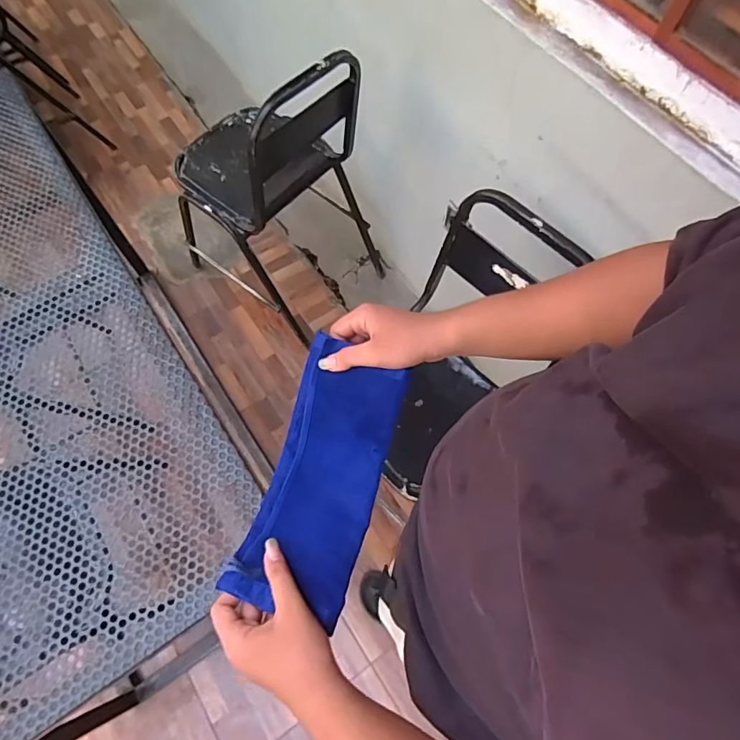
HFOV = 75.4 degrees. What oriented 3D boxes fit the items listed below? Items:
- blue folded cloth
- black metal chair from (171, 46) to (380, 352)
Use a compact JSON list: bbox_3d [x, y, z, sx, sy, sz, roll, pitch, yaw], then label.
[{"bbox_3d":[-0.050,0.110,0.507,0.118,0.092,0.255,12,70,5],"label":"blue folded cloth"},{"bbox_3d":[-0.260,-0.511,1.269,0.448,0.742,0.422,37,72,14],"label":"black metal chair"}]

